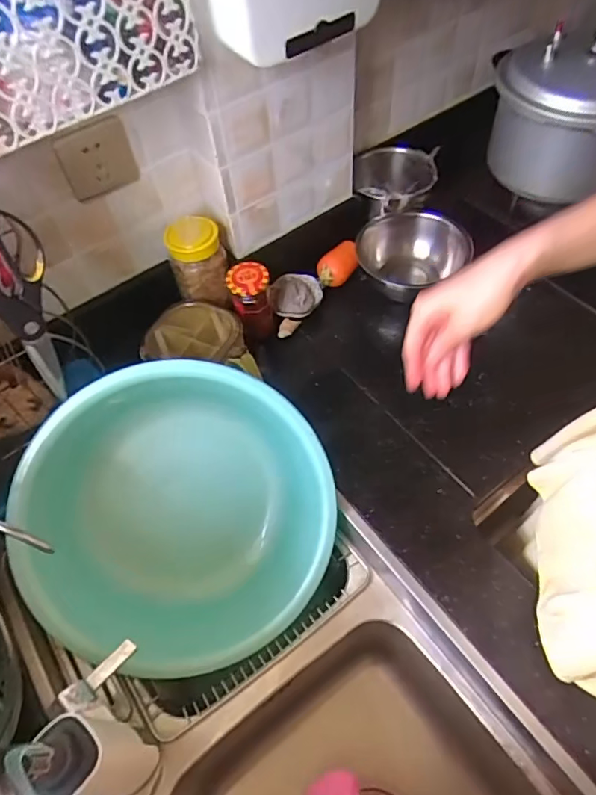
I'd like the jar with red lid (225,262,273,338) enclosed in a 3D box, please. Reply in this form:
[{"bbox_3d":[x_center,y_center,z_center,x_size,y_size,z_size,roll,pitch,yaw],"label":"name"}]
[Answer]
[{"bbox_3d":[-0.074,-0.153,0.823,0.061,0.112,0.061,-2,56,3],"label":"jar with red lid"}]

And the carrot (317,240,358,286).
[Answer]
[{"bbox_3d":[0.070,-0.230,0.888,0.047,0.046,0.089,34,65,24],"label":"carrot"}]

